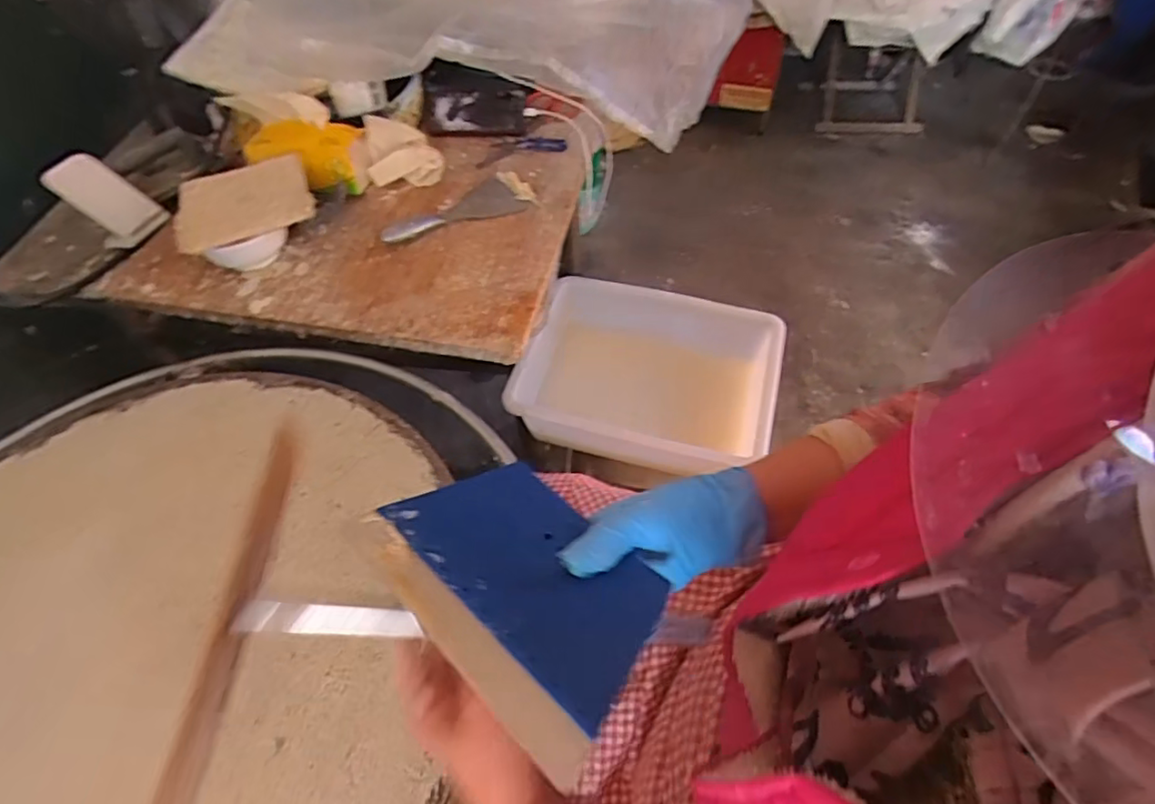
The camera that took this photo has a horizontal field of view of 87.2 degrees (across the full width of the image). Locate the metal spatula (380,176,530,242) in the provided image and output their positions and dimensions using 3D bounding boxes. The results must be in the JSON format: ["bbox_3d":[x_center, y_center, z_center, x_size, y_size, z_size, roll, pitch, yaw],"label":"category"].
[{"bbox_3d":[-0.183,-0.279,0.875,0.208,0.016,0.080,-21,56,-14],"label":"metal spatula"}]

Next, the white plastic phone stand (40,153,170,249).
[{"bbox_3d":[-0.663,-0.284,0.856,0.081,0.130,0.033,-51,25,-18],"label":"white plastic phone stand"}]

